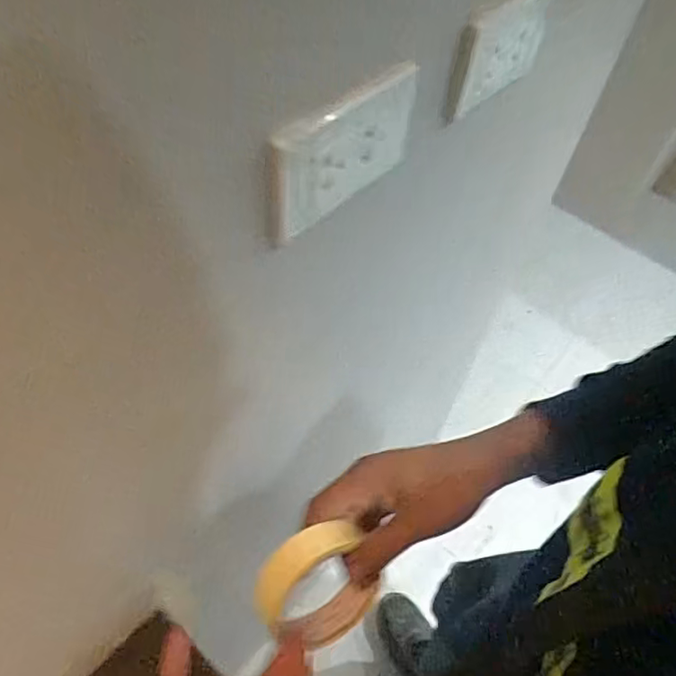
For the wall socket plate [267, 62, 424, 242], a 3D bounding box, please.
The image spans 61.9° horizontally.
[{"bbox_3d":[0.005,-0.113,0.340,0.018,0.079,0.122,40,59,20],"label":"wall socket plate"}]

